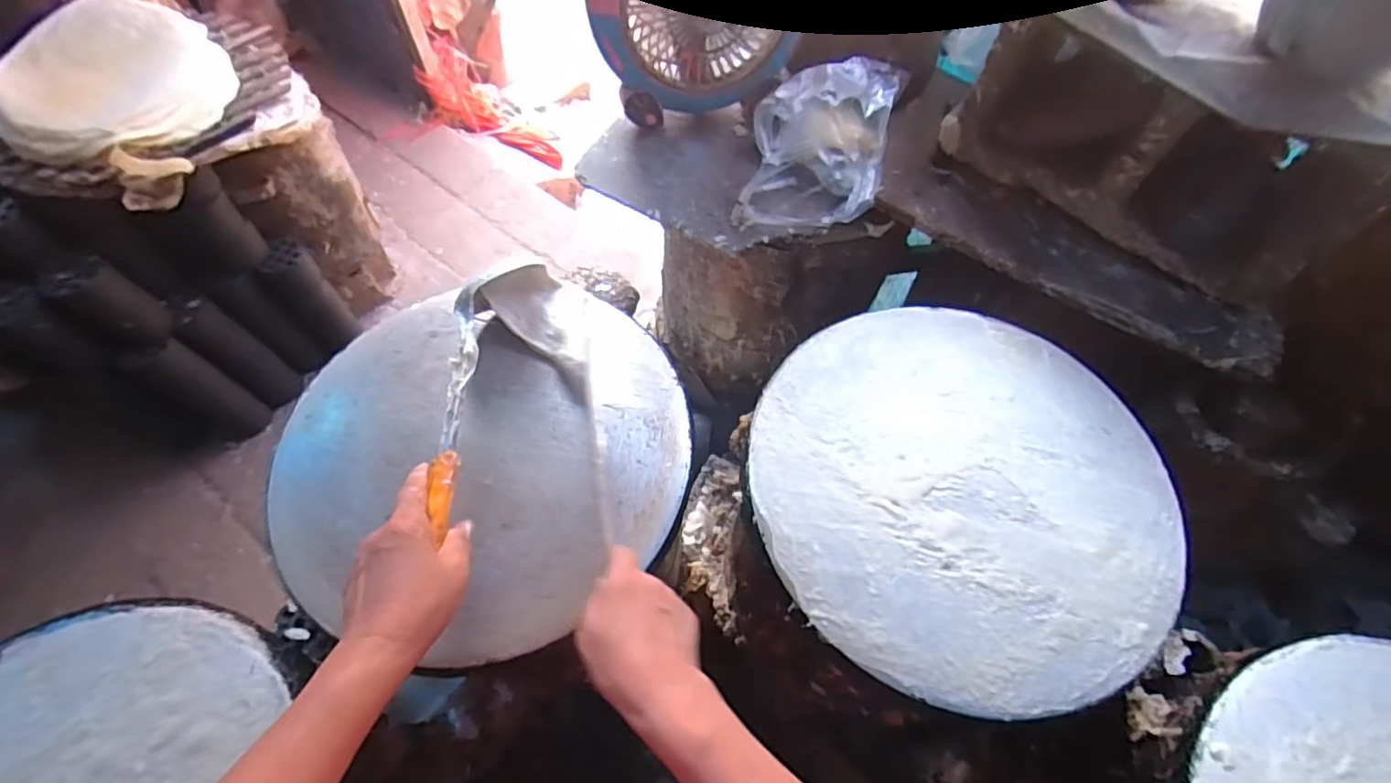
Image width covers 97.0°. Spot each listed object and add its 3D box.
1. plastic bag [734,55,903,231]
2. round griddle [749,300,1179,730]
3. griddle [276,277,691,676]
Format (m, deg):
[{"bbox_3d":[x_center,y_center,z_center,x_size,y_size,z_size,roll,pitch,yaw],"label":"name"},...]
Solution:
[{"bbox_3d":[0.139,-0.289,0.695,0.153,0.122,0.173,11,63,6],"label":"plastic bag"},{"bbox_3d":[0.237,0.079,0.553,0.356,0.025,0.361,0,62,0],"label":"round griddle"},{"bbox_3d":[-0.194,0.049,0.570,0.364,0.027,0.341,0,62,0],"label":"griddle"}]

